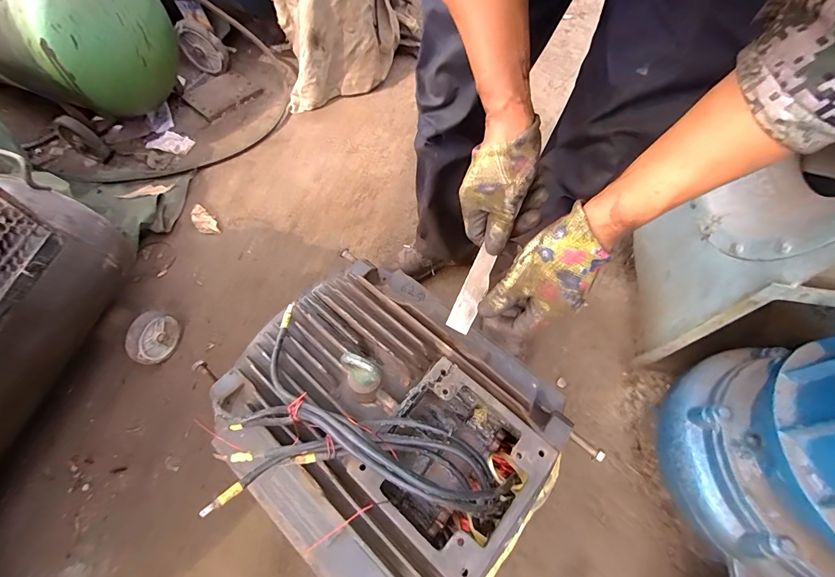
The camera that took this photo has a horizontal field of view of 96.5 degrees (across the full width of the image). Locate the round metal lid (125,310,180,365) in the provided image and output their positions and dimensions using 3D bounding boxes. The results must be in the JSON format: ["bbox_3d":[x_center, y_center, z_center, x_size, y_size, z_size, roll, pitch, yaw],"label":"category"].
[{"bbox_3d":[-0.592,0.103,0.827,0.040,0.118,0.117,6,62,16],"label":"round metal lid"}]

